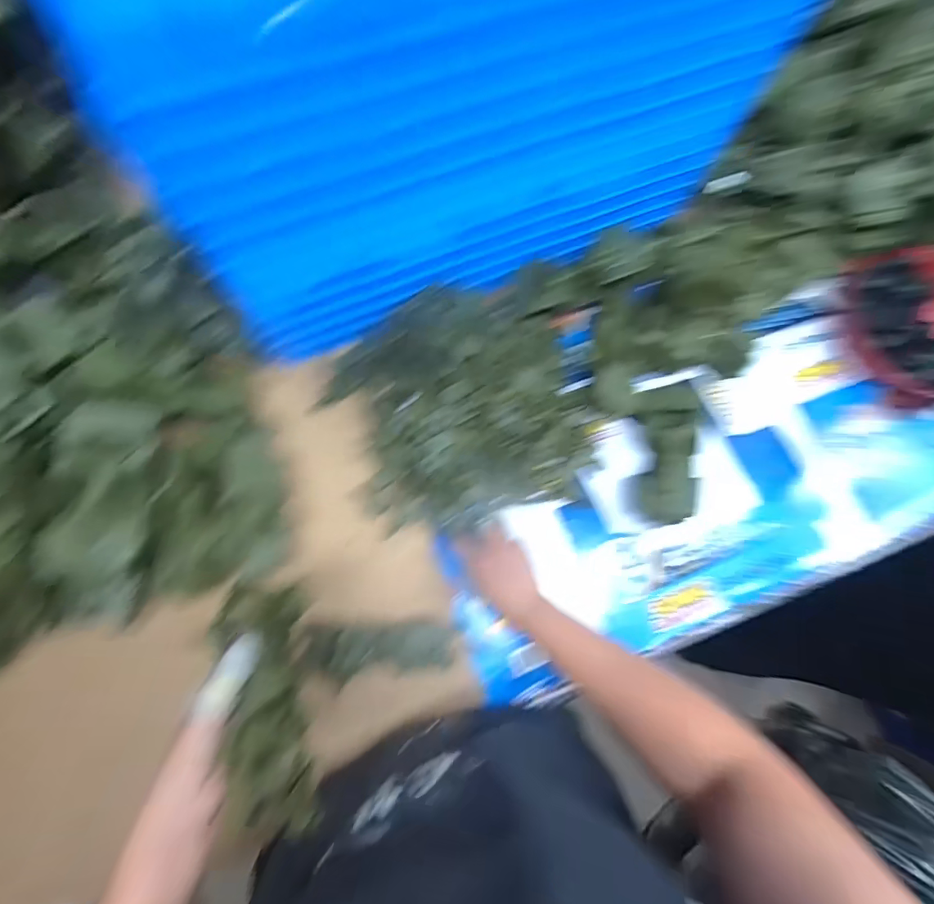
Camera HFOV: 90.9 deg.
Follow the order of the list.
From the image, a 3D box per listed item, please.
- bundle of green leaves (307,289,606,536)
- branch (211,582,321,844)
[{"bbox_3d":[-0.001,-0.061,0.583,0.295,0.075,0.277,-19,74,-8],"label":"bundle of green leaves"},{"bbox_3d":[-0.158,0.194,0.365,0.071,0.039,0.180,-19,53,-8],"label":"branch"}]

